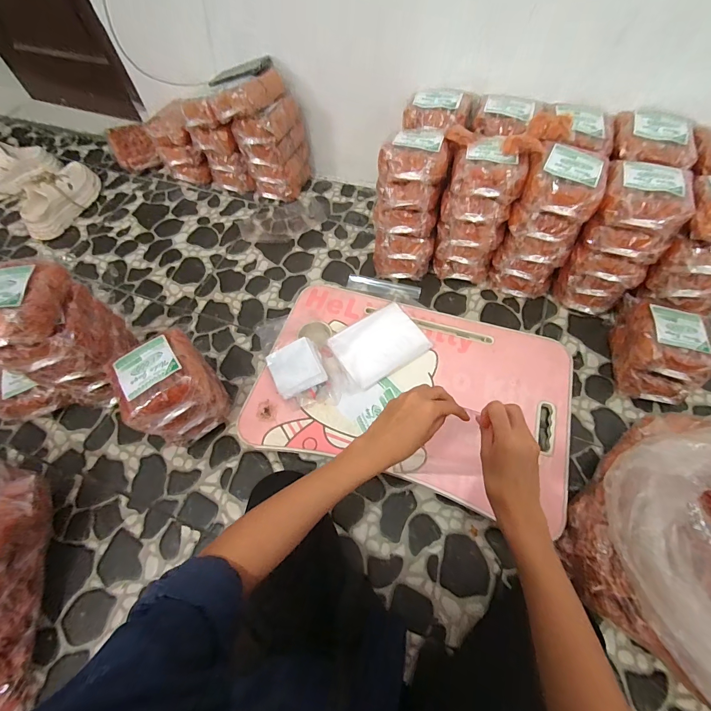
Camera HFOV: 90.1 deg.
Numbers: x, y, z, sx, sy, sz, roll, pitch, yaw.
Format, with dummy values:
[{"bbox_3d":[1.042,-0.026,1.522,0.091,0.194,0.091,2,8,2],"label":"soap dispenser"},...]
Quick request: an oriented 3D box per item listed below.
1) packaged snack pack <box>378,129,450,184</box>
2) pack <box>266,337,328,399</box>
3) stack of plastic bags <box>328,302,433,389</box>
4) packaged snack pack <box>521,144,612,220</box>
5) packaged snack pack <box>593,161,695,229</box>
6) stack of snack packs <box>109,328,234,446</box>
[{"bbox_3d":[0.124,-0.402,0.701,0.132,0.050,0.143,16,63,9],"label":"packaged snack pack"},{"bbox_3d":[-0.117,0.024,0.706,0.102,0.033,0.107,-24,64,-11],"label":"pack"},{"bbox_3d":[0.050,-0.027,0.734,0.179,0.030,0.128,-31,66,-15],"label":"stack of plastic bags"},{"bbox_3d":[0.386,-0.325,0.652,0.133,0.054,0.144,22,64,12],"label":"packaged snack pack"},{"bbox_3d":[0.512,-0.286,0.624,0.136,0.055,0.134,25,65,14],"label":"packaged snack pack"},{"bbox_3d":[-0.326,0.066,0.653,0.130,0.182,0.148,-29,65,-14],"label":"stack of snack packs"}]

